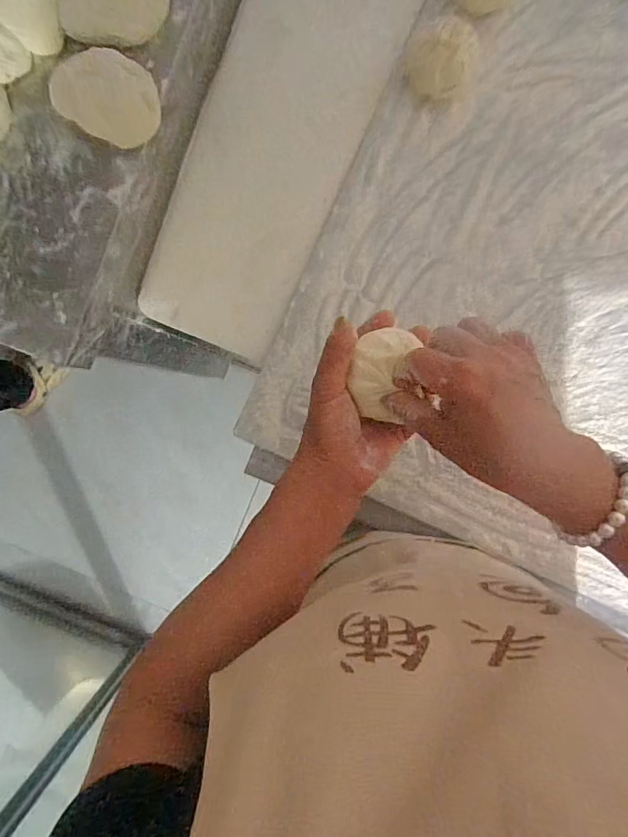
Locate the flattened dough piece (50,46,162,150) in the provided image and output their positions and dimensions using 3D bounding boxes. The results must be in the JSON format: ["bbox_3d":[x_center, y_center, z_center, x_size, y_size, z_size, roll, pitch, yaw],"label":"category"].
[{"bbox_3d":[-0.171,-0.268,0.377,0.081,0.026,0.065,32,93,0],"label":"flattened dough piece"}]

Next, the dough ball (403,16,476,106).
[{"bbox_3d":[0.124,-0.345,0.443,0.062,0.044,0.065,42,93,1],"label":"dough ball"}]

